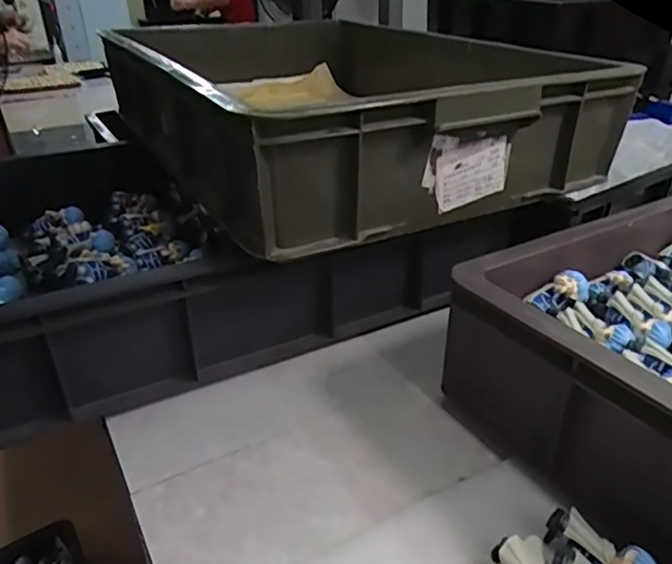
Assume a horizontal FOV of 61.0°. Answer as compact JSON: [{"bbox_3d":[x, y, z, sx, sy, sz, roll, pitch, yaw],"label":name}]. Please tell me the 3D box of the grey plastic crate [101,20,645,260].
[{"bbox_3d":[-0.016,-0.226,0.706,0.405,0.123,0.581,-15,32,-23],"label":"grey plastic crate"}]

